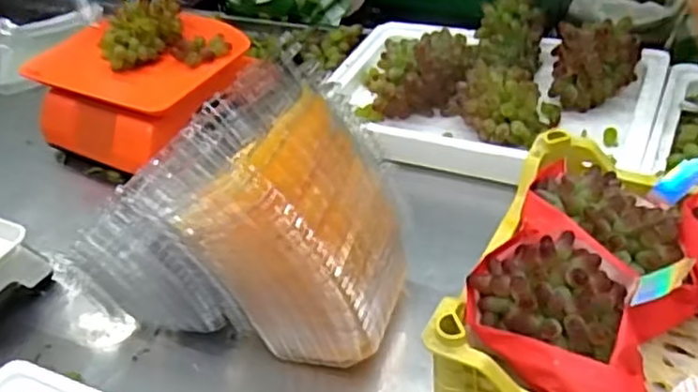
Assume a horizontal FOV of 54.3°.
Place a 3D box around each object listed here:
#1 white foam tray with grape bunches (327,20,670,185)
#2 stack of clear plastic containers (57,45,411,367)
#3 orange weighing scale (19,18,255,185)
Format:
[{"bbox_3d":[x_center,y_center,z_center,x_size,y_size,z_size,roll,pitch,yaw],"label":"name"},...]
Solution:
[{"bbox_3d":[0.191,-0.157,0.944,0.440,0.102,0.284,11,42,22],"label":"white foam tray with grape bunches"},{"bbox_3d":[-0.104,0.014,0.656,0.288,0.221,0.160,8,41,19],"label":"stack of clear plastic containers"},{"bbox_3d":[-0.292,-0.154,0.977,0.236,0.136,0.241,19,46,30],"label":"orange weighing scale"}]

